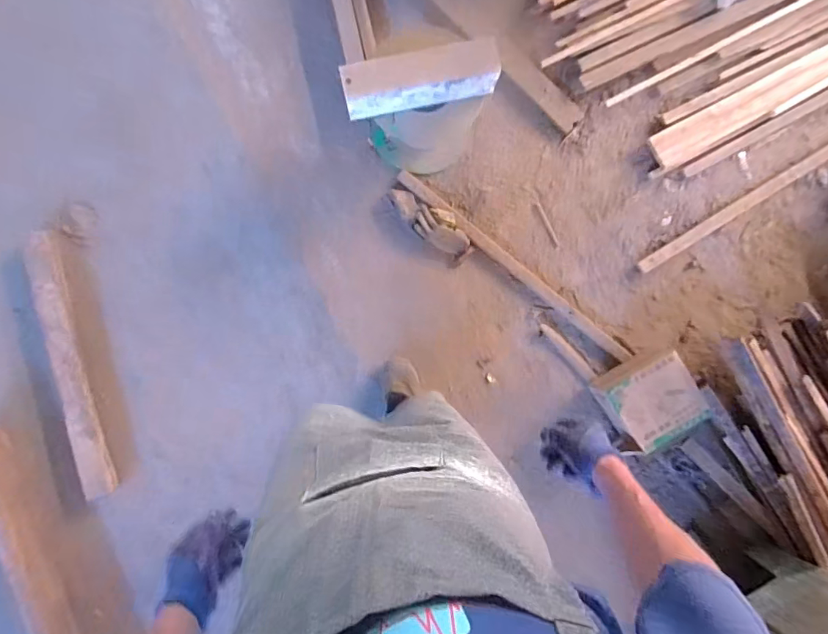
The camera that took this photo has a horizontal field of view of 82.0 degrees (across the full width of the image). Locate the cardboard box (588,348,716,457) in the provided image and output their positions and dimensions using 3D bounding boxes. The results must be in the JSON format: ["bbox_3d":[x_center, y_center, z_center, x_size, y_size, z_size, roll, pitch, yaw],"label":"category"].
[{"bbox_3d":[0.609,0.220,1.245,0.215,0.167,0.209,-28,87,-4],"label":"cardboard box"}]

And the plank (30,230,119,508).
[{"bbox_3d":[-0.896,0.111,1.227,0.097,0.053,0.721,-18,86,-3],"label":"plank"}]

